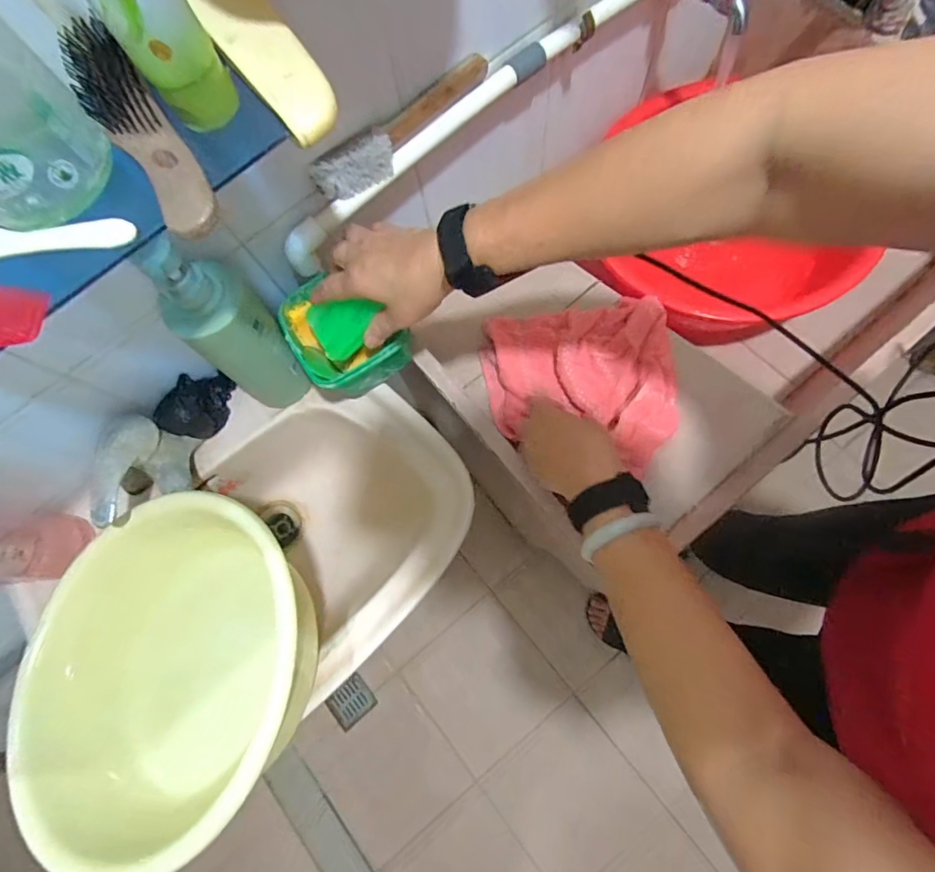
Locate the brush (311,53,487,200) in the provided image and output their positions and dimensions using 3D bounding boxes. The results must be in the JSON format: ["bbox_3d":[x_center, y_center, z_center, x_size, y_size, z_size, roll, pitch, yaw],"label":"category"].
[{"bbox_3d":[-0.059,-0.297,0.471,0.202,0.040,0.029,-44,77,-7],"label":"brush"}]

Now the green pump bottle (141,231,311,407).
[{"bbox_3d":[-0.218,-0.094,0.480,0.076,0.236,0.062,-40,77,-6],"label":"green pump bottle"}]

